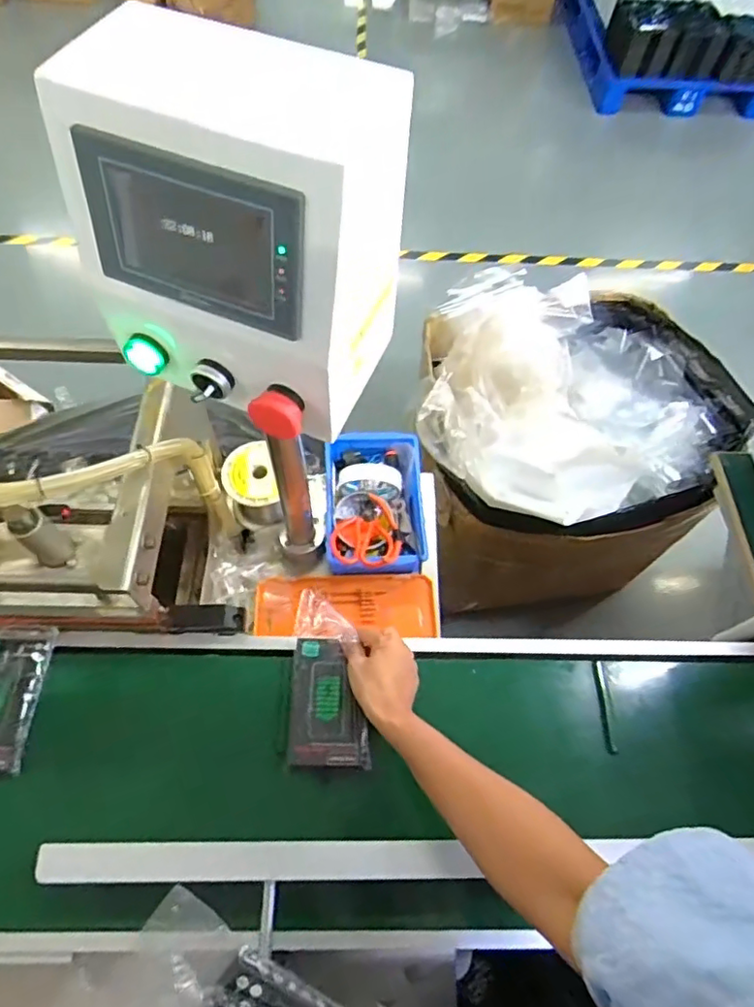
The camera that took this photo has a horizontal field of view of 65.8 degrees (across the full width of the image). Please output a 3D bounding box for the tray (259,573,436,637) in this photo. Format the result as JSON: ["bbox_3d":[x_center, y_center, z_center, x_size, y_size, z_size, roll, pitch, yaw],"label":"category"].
[{"bbox_3d":[-0.043,0.143,0.804,0.247,0.042,0.097,-3,62,-5],"label":"tray"}]

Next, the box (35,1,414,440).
[{"bbox_3d":[-0.094,-0.169,0.391,0.191,0.178,0.144,23,63,9],"label":"box"}]

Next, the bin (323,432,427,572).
[{"bbox_3d":[-0.001,-0.006,0.824,0.141,0.077,0.219,-2,62,-4],"label":"bin"}]

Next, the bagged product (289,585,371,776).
[{"bbox_3d":[-0.061,0.192,0.647,0.080,0.035,0.194,-7,61,-7],"label":"bagged product"}]

